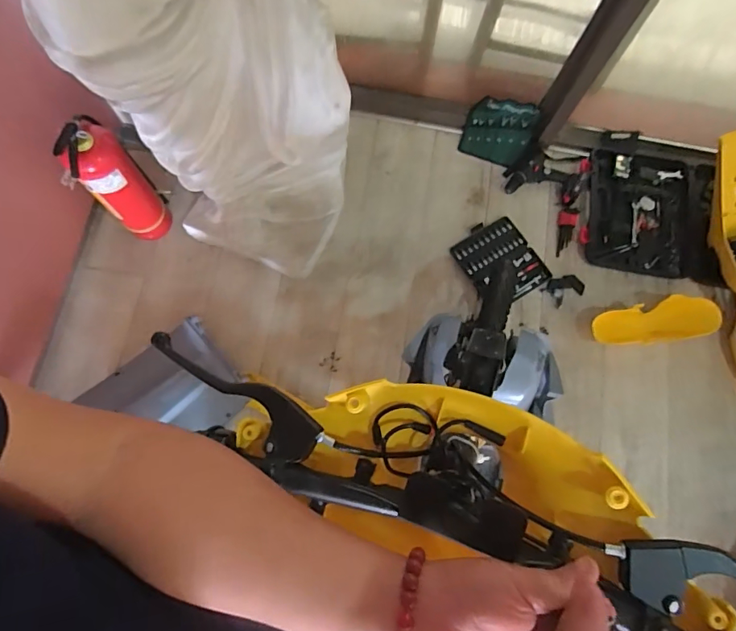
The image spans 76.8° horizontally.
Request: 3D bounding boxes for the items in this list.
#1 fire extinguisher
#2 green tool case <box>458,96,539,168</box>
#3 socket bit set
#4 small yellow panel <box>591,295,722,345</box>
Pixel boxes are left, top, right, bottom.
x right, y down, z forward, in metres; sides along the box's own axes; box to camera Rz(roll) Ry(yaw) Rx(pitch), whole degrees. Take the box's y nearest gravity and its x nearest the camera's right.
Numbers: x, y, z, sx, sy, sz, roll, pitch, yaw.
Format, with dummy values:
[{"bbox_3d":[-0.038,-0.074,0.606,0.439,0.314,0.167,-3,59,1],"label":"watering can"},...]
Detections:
[{"bbox_3d":[-0.656,-0.339,1.204,0.153,0.432,0.158,43,77,8],"label":"fire extinguisher"},{"bbox_3d":[0.417,-0.594,1.483,0.211,0.084,0.173,17,75,2],"label":"green tool case"},{"bbox_3d":[0.408,-0.168,1.436,0.224,0.028,0.251,-28,80,-6],"label":"socket bit set"},{"bbox_3d":[0.823,0.017,1.344,0.321,0.071,0.121,-8,78,11],"label":"small yellow panel"}]

